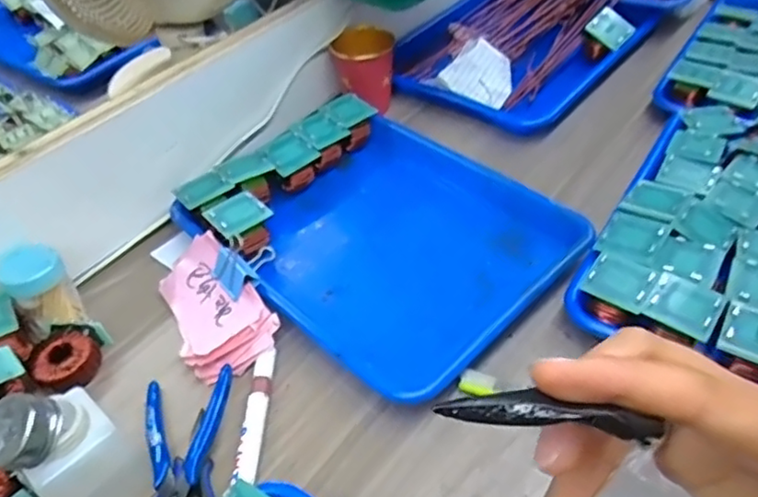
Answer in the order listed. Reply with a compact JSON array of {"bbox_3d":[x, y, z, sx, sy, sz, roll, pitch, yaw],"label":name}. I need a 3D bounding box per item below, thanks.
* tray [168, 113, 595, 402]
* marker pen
[{"bbox_3d":[0.011,-0.011,0.564,0.272,0.051,0.248,33,56,32],"label":"tray"},{"bbox_3d":[-0.088,0.118,0.452,0.016,0.012,0.105,-1,45,4],"label":"marker pen"}]

